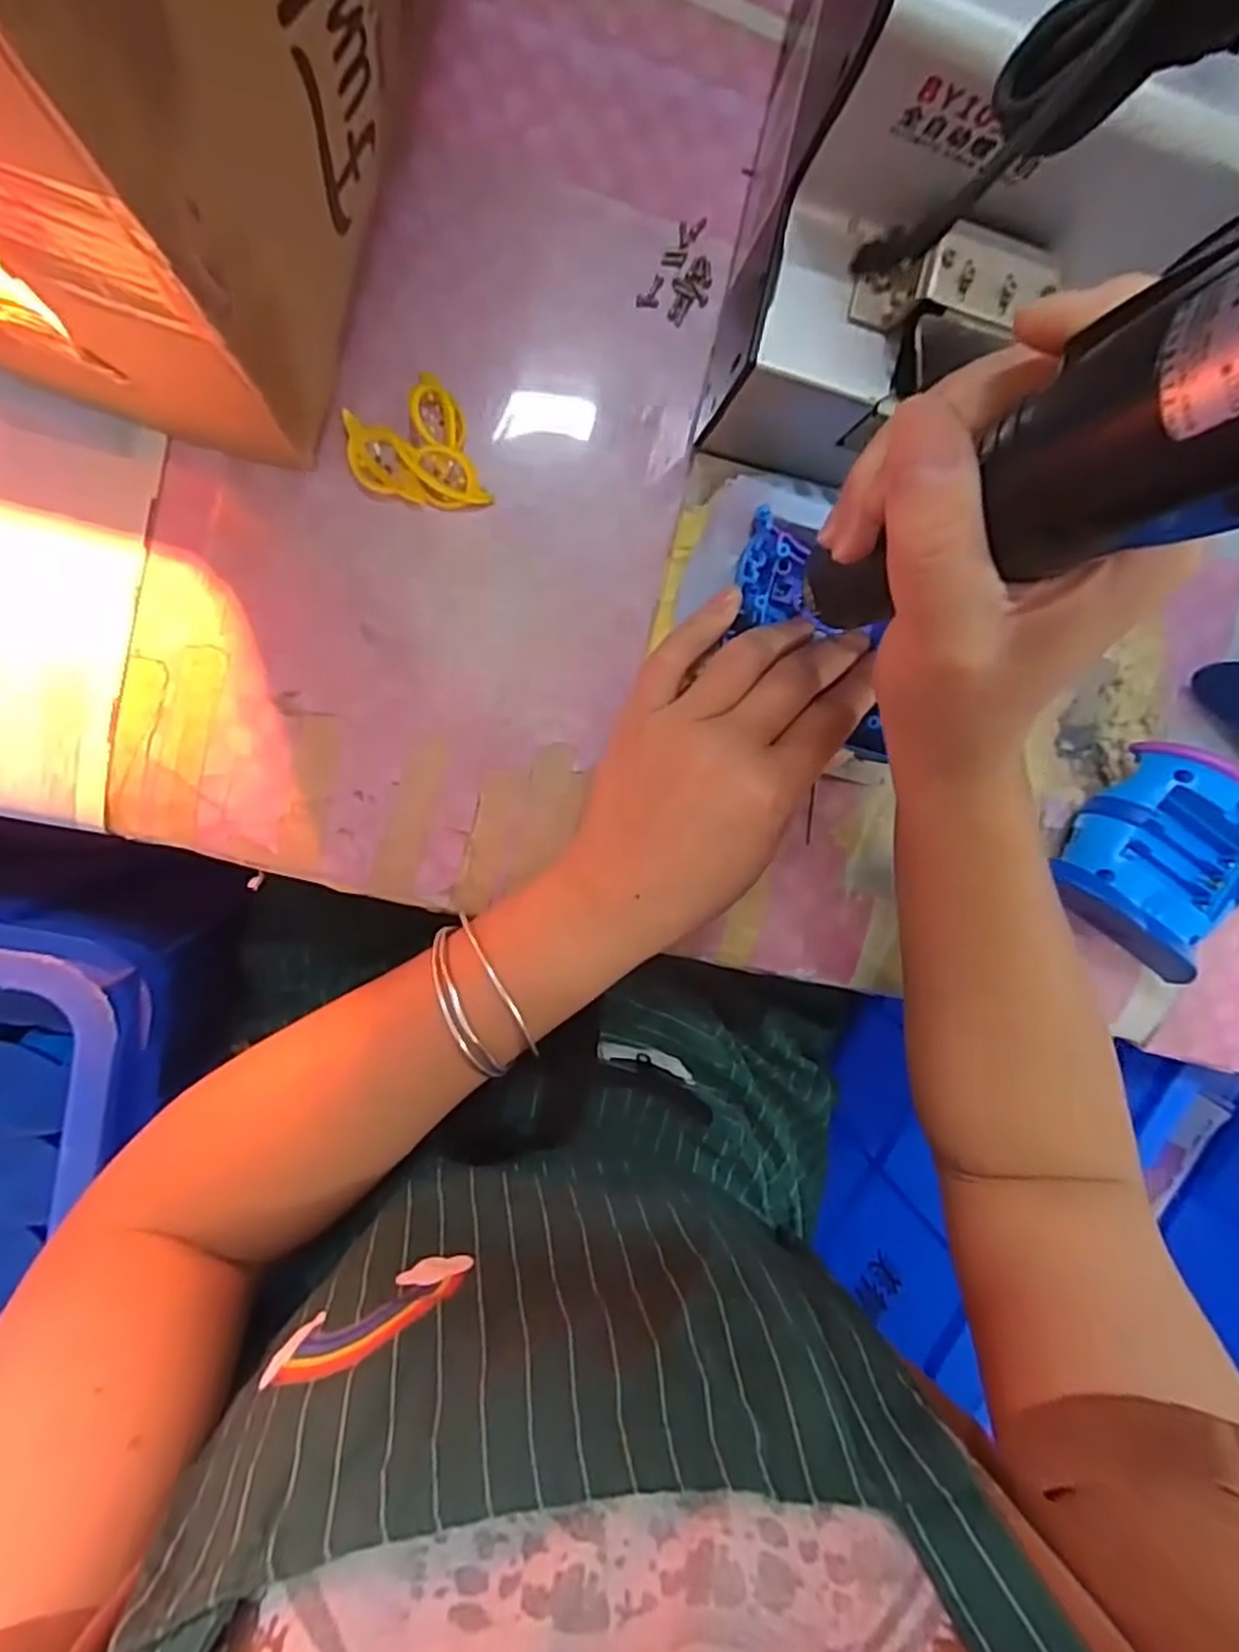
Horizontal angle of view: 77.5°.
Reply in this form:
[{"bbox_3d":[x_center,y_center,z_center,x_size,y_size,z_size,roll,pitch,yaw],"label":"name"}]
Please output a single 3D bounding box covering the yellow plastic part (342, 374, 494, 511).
[{"bbox_3d":[-0.083,-0.150,0.312,0.048,0.013,0.050,-21,99,-6],"label":"yellow plastic part"}]

